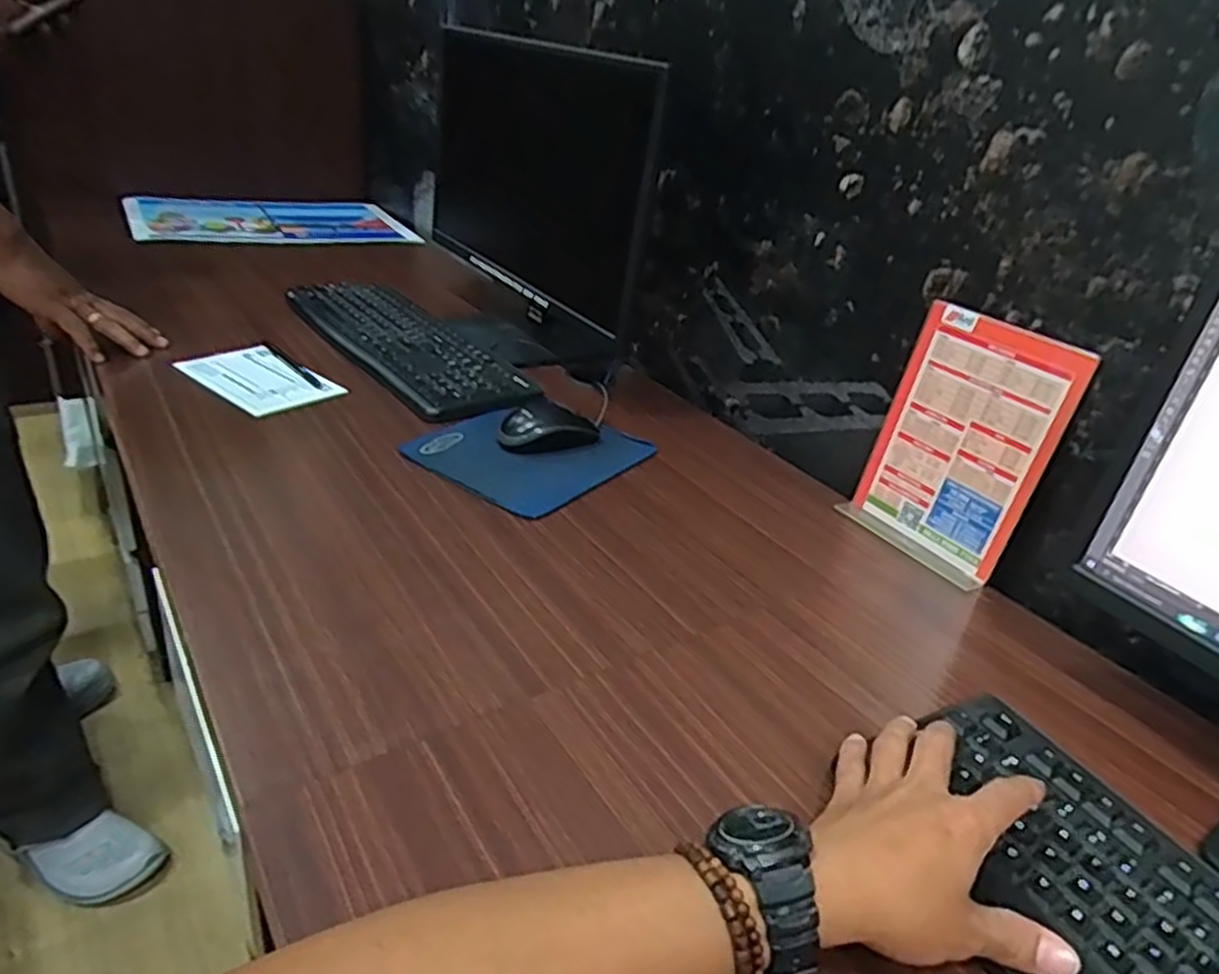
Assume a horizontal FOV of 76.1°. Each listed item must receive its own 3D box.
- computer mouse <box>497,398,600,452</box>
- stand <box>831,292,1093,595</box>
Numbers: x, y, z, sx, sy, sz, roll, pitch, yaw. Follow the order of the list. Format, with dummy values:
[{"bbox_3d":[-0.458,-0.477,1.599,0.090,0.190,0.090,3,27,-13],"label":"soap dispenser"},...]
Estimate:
[{"bbox_3d":[-0.061,-0.061,0.797,0.107,0.036,0.051,-1,31,-16],"label":"computer mouse"},{"bbox_3d":[0.308,-0.036,0.696,0.048,0.211,0.150,-12,35,-30],"label":"stand"}]

